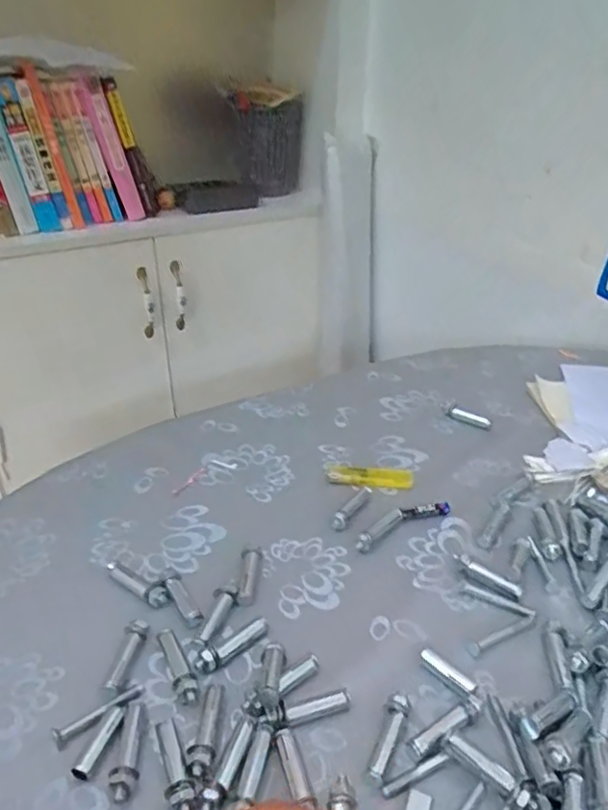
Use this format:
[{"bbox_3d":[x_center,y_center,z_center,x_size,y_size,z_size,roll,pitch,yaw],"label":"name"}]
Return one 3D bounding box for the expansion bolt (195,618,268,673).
[{"bbox_3d":[-0.047,0.158,0.411,0.054,0.010,0.012,-22,38,-32],"label":"expansion bolt"}]

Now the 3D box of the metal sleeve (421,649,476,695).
[{"bbox_3d":[0.092,0.171,0.396,0.009,0.010,0.039,-23,39,-34],"label":"metal sleeve"}]

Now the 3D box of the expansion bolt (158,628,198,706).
[{"bbox_3d":[-0.082,0.166,0.403,0.014,0.016,0.056,-13,34,-21],"label":"expansion bolt"}]

